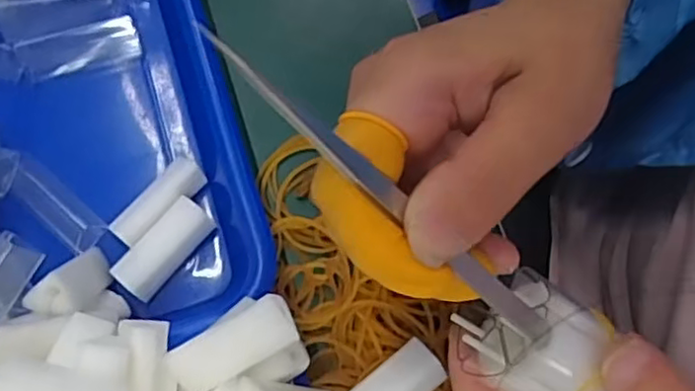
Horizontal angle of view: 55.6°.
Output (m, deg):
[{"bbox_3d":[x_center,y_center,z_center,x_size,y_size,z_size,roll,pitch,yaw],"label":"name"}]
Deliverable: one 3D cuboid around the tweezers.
[{"bbox_3d":[0.013,0.003,0.173,0.128,0.006,0.008,41,75,-26],"label":"tweezers"}]

